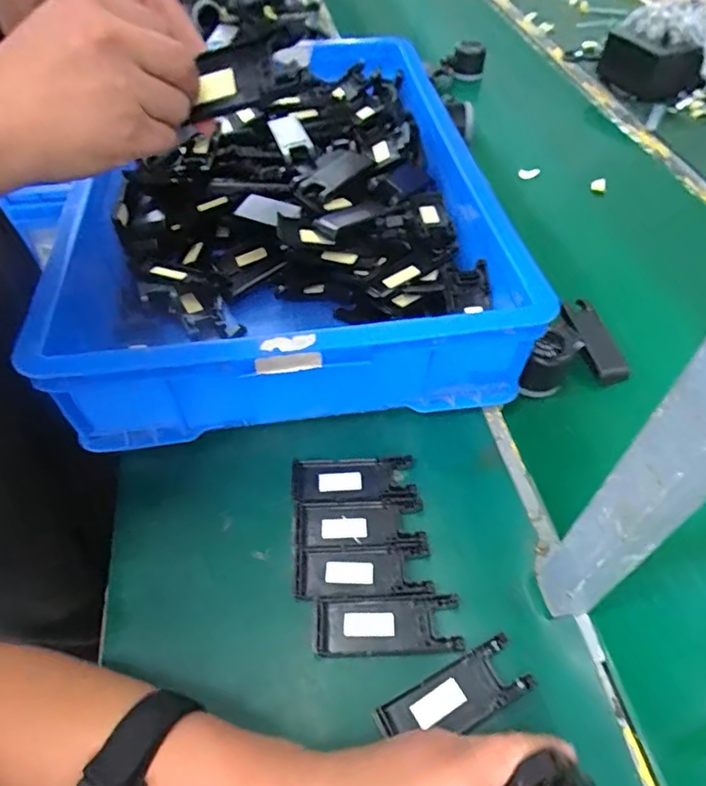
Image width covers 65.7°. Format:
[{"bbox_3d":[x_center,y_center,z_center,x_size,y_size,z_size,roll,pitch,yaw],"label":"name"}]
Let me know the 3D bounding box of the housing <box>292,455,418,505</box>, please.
[{"bbox_3d":[0.001,0.074,0.463,0.101,0.006,0.042,-2,52,-1],"label":"housing"}]

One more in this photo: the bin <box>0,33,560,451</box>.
[{"bbox_3d":[-0.080,-0.221,0.621,0.414,0.119,0.585,-6,52,-4],"label":"bin"}]

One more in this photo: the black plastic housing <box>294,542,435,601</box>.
[{"bbox_3d":[0.007,0.135,0.413,0.101,0.009,0.038,-2,52,-1],"label":"black plastic housing"}]

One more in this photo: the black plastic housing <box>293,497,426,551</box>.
[{"bbox_3d":[0.006,0.104,0.437,0.100,0.008,0.039,-2,52,-1],"label":"black plastic housing"}]

